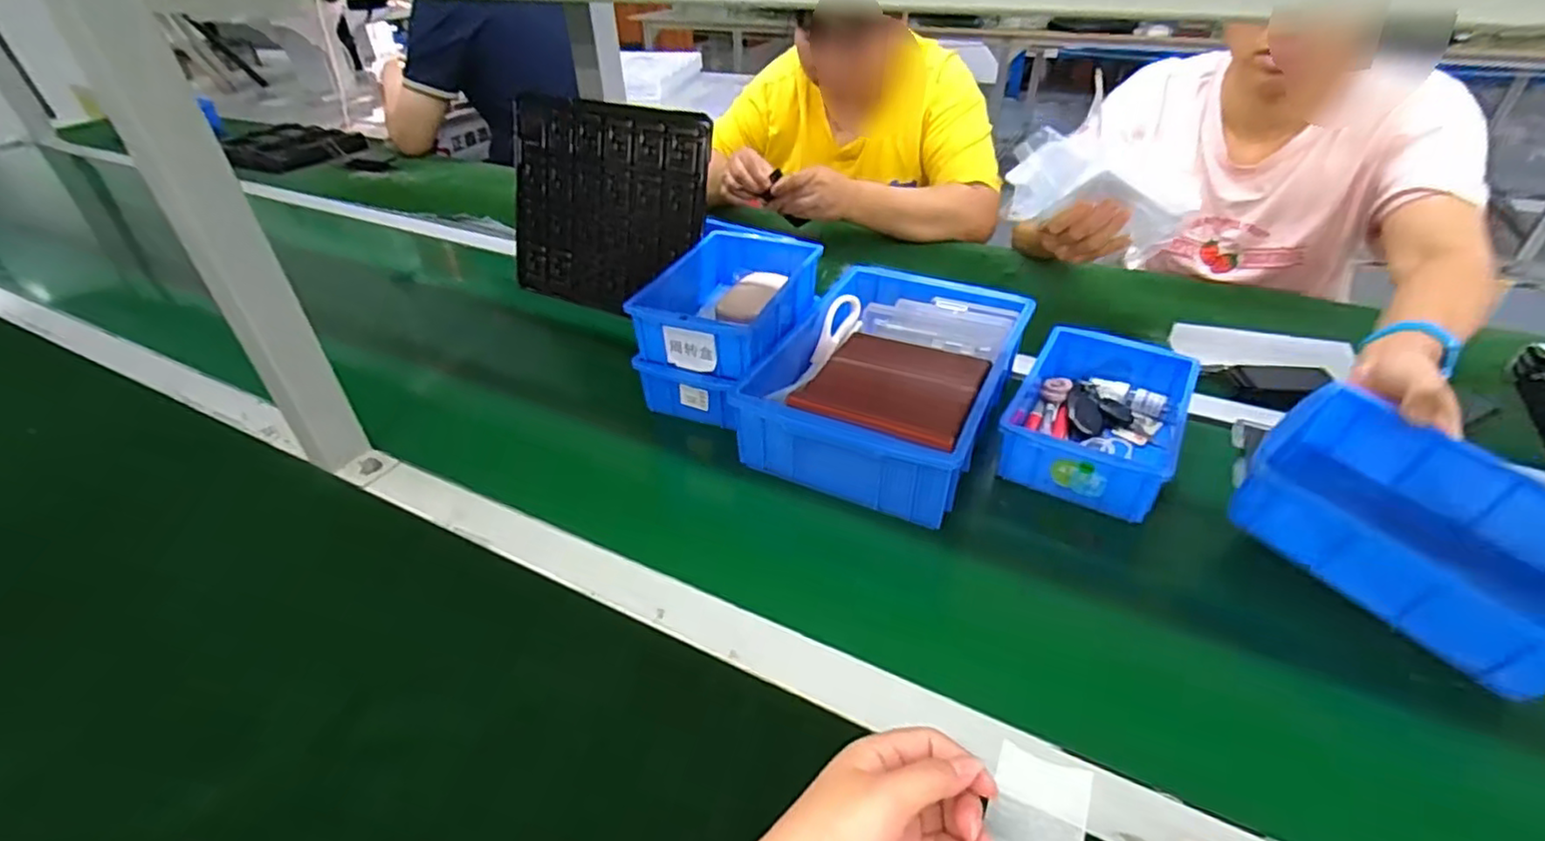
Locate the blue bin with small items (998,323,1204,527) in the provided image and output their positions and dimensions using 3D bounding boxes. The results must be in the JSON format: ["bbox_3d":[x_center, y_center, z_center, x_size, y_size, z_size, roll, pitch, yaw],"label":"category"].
[{"bbox_3d":[0.301,-0.006,0.623,0.131,0.055,0.202,20,43,23],"label":"blue bin with small items"}]

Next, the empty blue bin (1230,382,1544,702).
[{"bbox_3d":[0.453,0.077,0.465,0.133,0.076,0.199,-25,45,-28],"label":"empty blue bin"}]

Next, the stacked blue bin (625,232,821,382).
[{"bbox_3d":[-0.042,-0.126,0.695,0.133,0.056,0.200,14,39,19],"label":"stacked blue bin"}]

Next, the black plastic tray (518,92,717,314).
[{"bbox_3d":[-0.220,-0.268,0.845,0.304,0.241,0.017,17,16,25],"label":"black plastic tray"}]

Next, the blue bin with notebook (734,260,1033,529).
[{"bbox_3d":[0.114,-0.048,0.658,0.206,0.078,0.290,18,42,21],"label":"blue bin with notebook"}]

